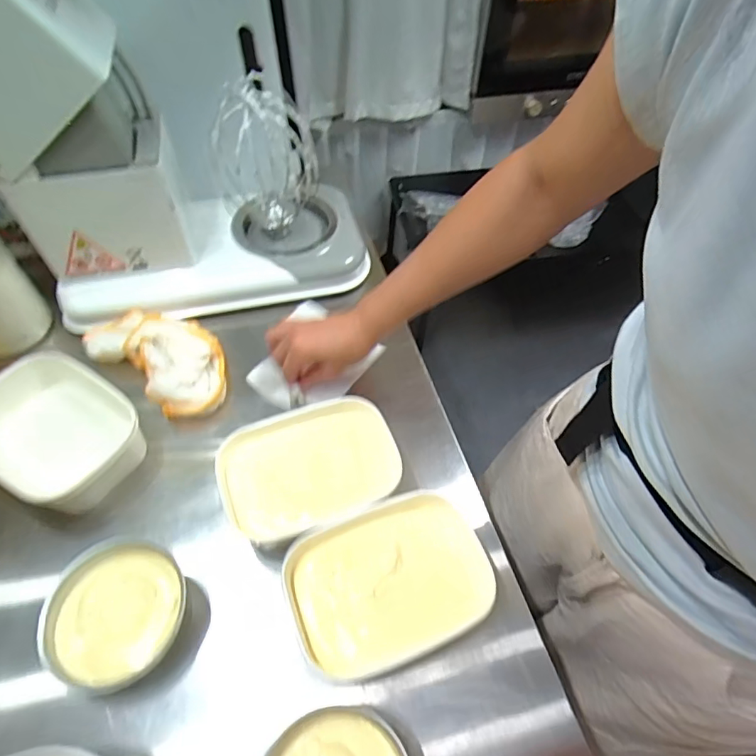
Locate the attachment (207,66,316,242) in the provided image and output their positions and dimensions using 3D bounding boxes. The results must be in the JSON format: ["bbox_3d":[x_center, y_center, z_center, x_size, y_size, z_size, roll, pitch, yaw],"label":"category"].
[{"bbox_3d":[-0.137,-0.264,0.603,0.110,0.183,0.111,-8,54,-8],"label":"attachment"}]

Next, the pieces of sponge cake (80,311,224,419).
[{"bbox_3d":[-0.246,-0.033,0.563,0.184,0.045,0.106,31,58,20],"label":"pieces of sponge cake"}]

